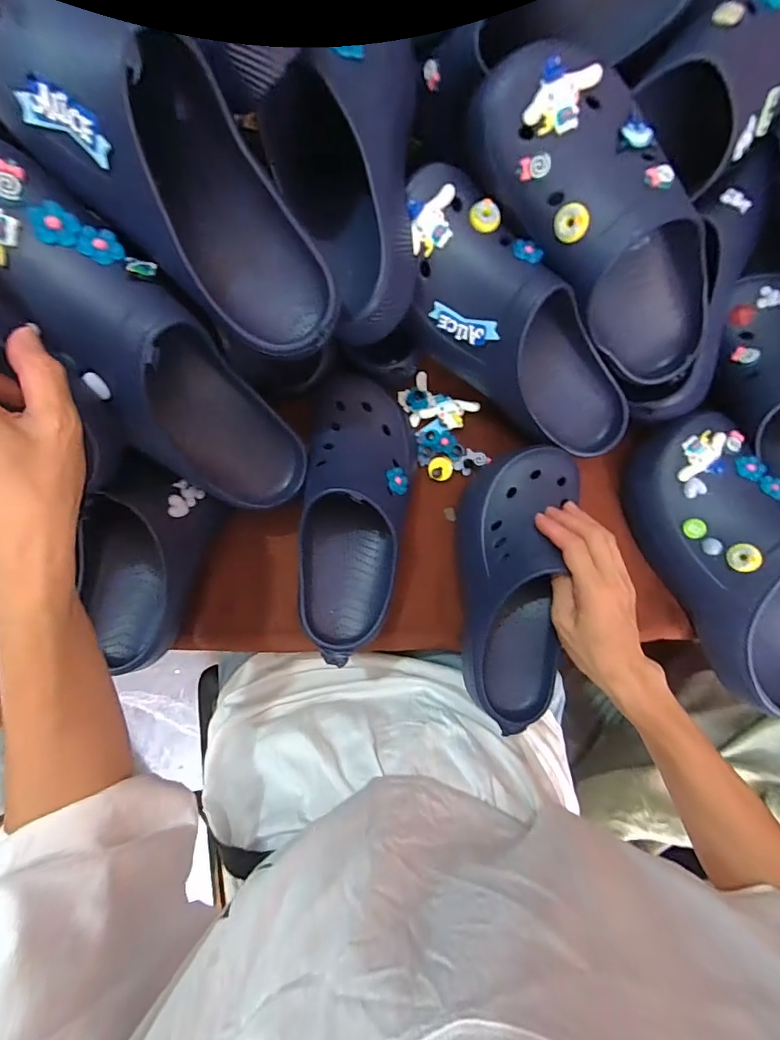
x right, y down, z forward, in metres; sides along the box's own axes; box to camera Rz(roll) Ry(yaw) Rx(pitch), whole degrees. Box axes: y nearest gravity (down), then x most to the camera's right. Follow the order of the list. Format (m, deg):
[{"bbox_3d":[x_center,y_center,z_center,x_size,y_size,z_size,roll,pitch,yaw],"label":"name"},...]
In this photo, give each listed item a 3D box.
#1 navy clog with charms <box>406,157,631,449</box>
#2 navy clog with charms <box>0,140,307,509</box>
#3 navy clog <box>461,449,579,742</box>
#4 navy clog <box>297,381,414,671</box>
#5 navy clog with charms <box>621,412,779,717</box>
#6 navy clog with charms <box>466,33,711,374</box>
[{"bbox_3d":[0.114,-0.166,0.410,0.296,0.104,0.105,43,81,-20],"label":"navy clog with charms"},{"bbox_3d":[-0.166,-0.107,0.329,0.092,0.295,0.099,-45,46,-8],"label":"navy clog with charms"},{"bbox_3d":[0.119,0.059,0.419,0.101,0.082,0.255,4,86,-3],"label":"navy clog"},{"bbox_3d":[-0.028,-0.010,0.406,0.108,0.083,0.264,0,82,-3],"label":"navy clog"},{"bbox_3d":[0.339,0.043,0.429,0.110,0.091,0.300,-25,84,-6],"label":"navy clog with charms"},{"bbox_3d":[0.179,-0.234,0.373,0.282,0.101,0.116,36,81,-27],"label":"navy clog with charms"}]

